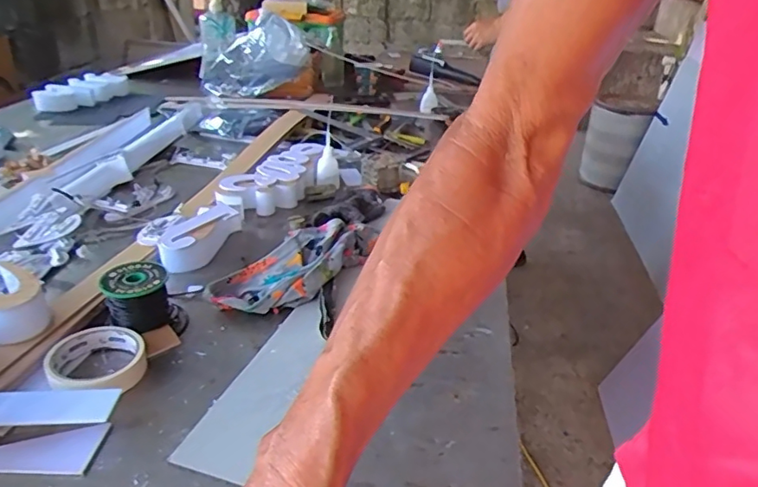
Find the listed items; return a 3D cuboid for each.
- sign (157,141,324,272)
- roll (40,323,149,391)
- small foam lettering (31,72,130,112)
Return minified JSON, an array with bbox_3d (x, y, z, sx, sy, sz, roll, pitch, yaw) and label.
[{"bbox_3d":[-0.202,-0.081,0.912,0.109,0.041,0.461,12,30,17],"label":"sign"},{"bbox_3d":[-0.282,0.119,0.560,0.090,0.028,0.095,1,28,-1],"label":"roll"},{"bbox_3d":[-0.745,-0.405,1.453,0.082,0.057,0.334,8,29,12],"label":"small foam lettering"}]

